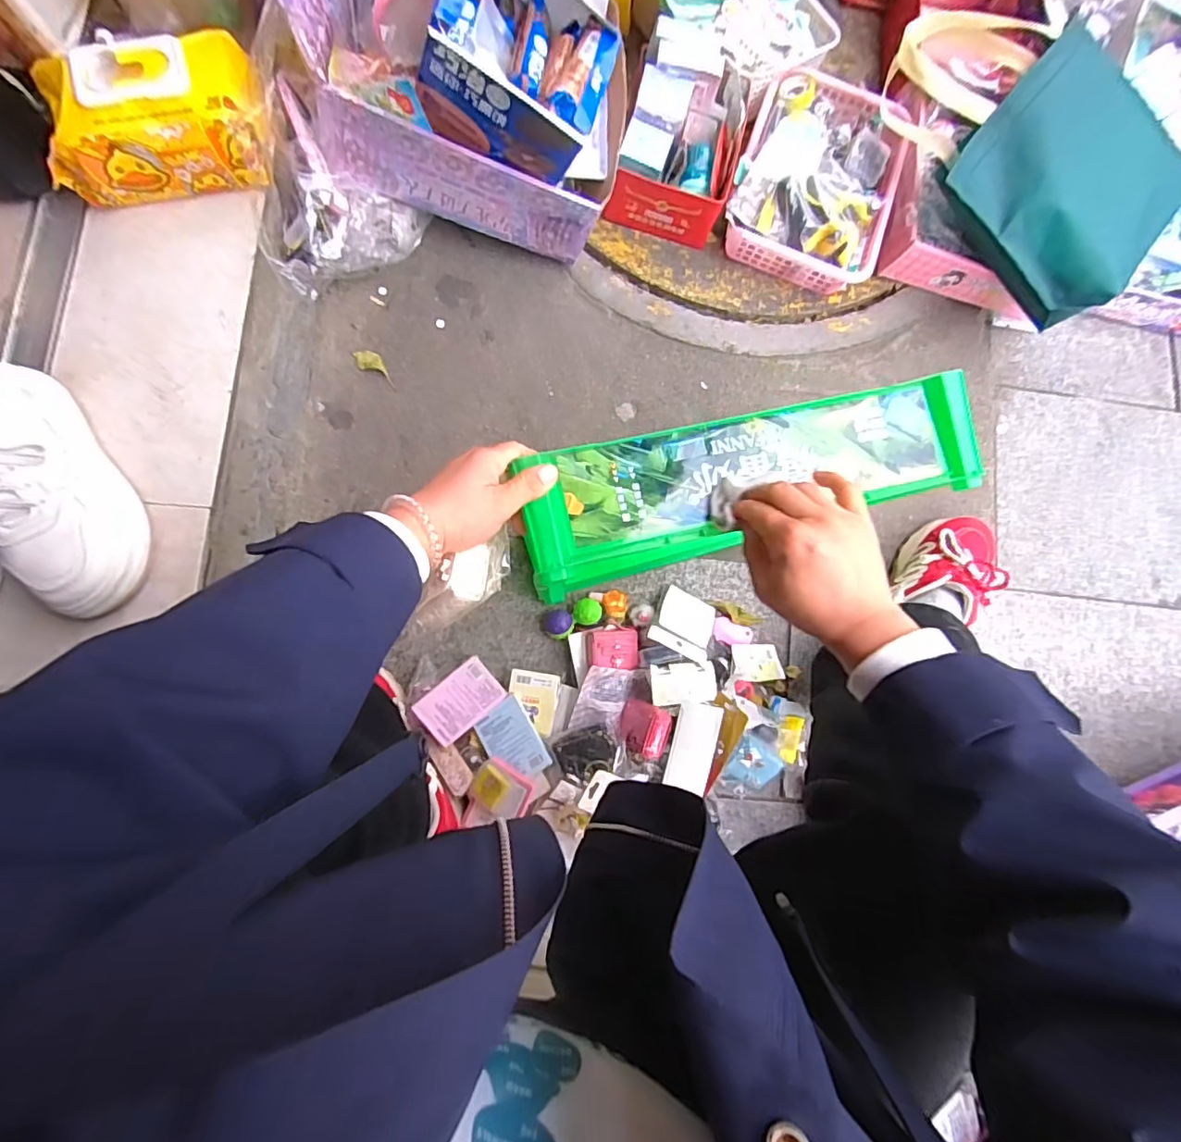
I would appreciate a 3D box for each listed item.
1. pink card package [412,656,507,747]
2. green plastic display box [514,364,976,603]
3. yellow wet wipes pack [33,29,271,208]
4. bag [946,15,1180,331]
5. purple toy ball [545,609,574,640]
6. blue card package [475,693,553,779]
[{"bbox_3d":[-0.149,0.149,0.648,0.091,0.007,0.060,-39,87,-9],"label":"pink card package"},{"bbox_3d":[0.133,-0.080,0.462,0.380,0.019,0.107,-15,83,-6],"label":"green plastic display box"},{"bbox_3d":[-0.415,-0.440,0.548,0.209,0.085,0.113,-8,83,-6],"label":"yellow wet wipes pack"},{"bbox_3d":[0.594,-0.478,0.707,0.264,0.080,0.242,41,97,-6],"label":"bag"},{"bbox_3d":[-0.039,0.066,0.698,0.033,0.030,0.037,8,81,-4],"label":"purple toy ball"},{"bbox_3d":[-0.090,0.196,0.649,0.059,0.011,0.089,-37,75,3],"label":"blue card package"}]

